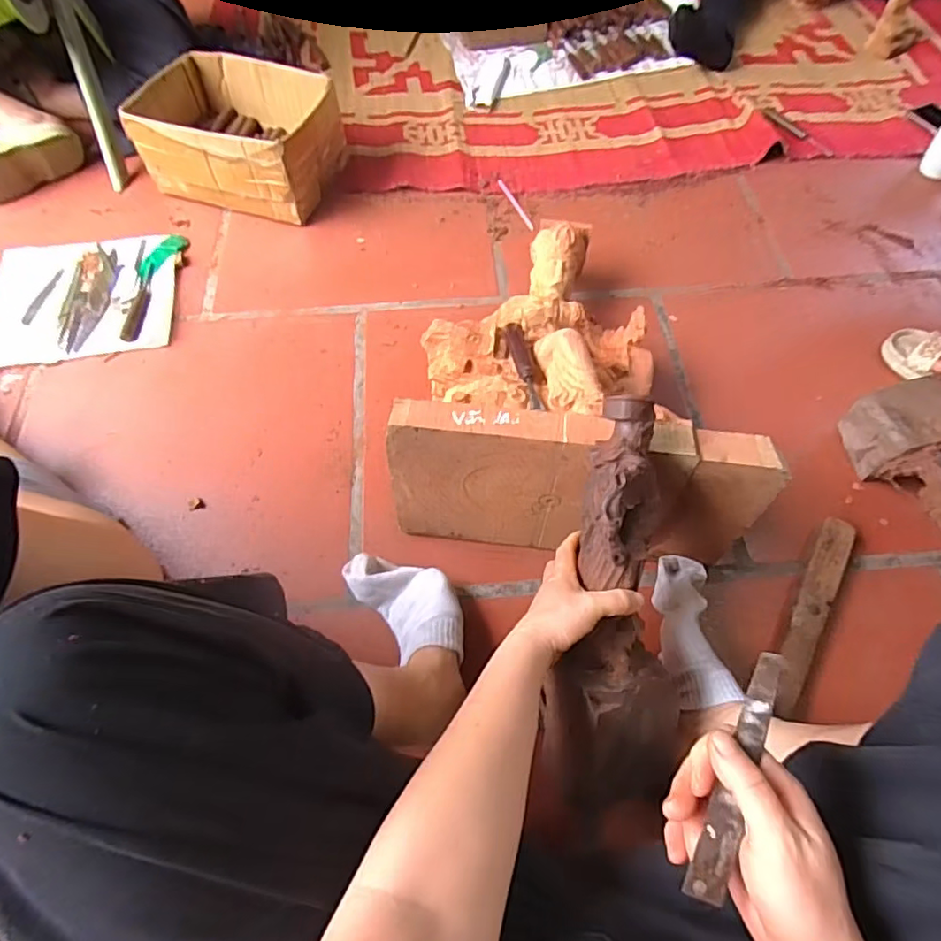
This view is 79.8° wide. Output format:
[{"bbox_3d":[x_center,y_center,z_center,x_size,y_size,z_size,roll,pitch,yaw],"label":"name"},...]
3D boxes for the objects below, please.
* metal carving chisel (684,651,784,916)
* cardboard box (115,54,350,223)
[{"bbox_3d":[0.157,0.175,0.328,0.020,0.007,0.141,23,73,12],"label":"metal carving chisel"},{"bbox_3d":[-0.438,-0.639,1.082,0.353,0.158,0.256,15,61,9],"label":"cardboard box"}]

